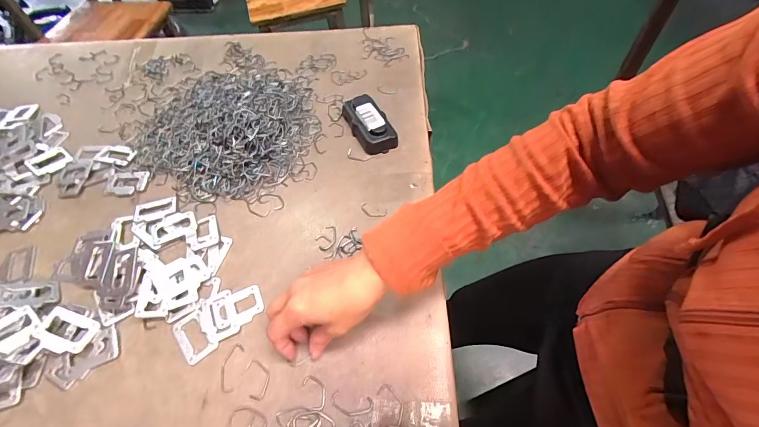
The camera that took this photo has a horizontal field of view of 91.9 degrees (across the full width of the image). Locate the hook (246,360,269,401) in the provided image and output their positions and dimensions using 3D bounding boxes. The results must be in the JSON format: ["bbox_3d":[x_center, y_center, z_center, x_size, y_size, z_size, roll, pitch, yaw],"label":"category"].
[{"bbox_3d":[-0.118,0.160,0.358,0.021,0.004,0.039,-19,57,-8],"label":"hook"}]

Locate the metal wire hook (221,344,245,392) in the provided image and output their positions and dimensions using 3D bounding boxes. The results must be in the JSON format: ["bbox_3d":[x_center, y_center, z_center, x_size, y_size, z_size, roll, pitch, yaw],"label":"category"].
[{"bbox_3d":[-0.149,0.152,0.364,0.018,0.004,0.044,4,57,7],"label":"metal wire hook"}]

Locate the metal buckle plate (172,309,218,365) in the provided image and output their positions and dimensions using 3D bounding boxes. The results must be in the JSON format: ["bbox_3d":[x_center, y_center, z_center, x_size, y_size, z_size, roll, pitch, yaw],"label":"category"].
[{"bbox_3d":[-0.193,0.128,0.381,0.032,0.004,0.052,-37,61,-19],"label":"metal buckle plate"}]

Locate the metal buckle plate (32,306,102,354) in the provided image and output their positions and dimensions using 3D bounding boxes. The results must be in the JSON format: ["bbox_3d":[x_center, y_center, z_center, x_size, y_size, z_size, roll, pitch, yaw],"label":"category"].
[{"bbox_3d":[-0.324,0.121,0.378,0.055,0.007,0.037,22,56,2],"label":"metal buckle plate"}]

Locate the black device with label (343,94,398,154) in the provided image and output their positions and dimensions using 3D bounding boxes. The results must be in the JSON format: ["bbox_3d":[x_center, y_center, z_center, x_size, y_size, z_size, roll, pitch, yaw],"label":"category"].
[{"bbox_3d":[-0.018,-0.136,0.533,0.048,0.028,0.111,-24,58,-11],"label":"black device with label"}]

